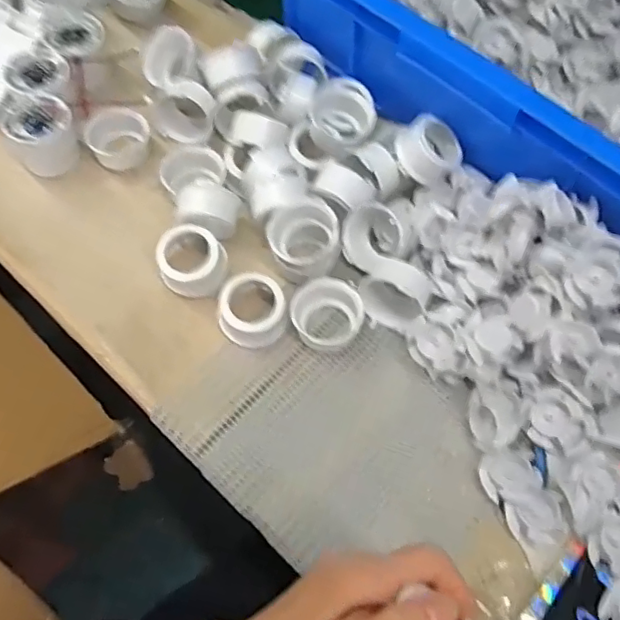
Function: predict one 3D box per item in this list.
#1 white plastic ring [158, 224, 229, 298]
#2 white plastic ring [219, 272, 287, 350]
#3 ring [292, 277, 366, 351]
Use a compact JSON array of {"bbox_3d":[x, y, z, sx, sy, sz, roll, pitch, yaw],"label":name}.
[{"bbox_3d":[-0.092,-0.038,0.450,0.051,0.037,0.048,1,65,-2],"label":"white plastic ring"},{"bbox_3d":[-0.043,0.001,0.435,0.048,0.031,0.050,1,65,-2],"label":"white plastic ring"},{"bbox_3d":[0.013,0.005,0.440,0.054,0.027,0.052,1,65,-2],"label":"ring"}]

